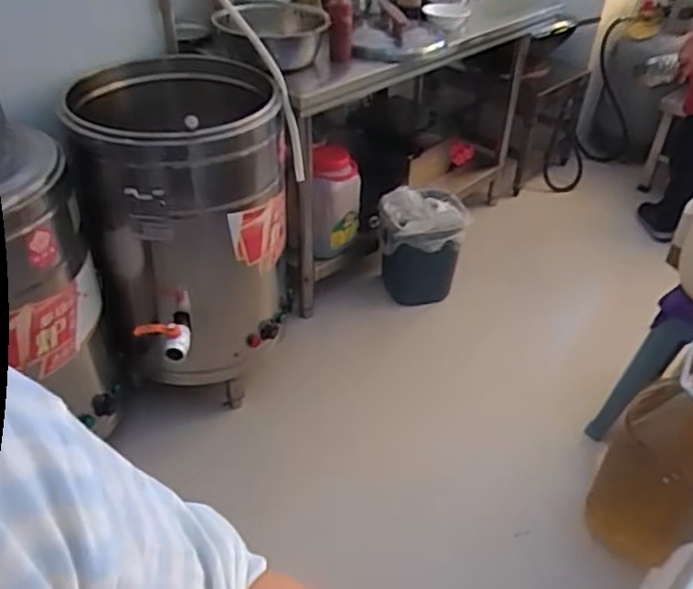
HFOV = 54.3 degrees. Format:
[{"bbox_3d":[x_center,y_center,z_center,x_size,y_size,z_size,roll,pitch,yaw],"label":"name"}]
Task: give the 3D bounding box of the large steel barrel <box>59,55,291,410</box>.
[{"bbox_3d":[-0.399,-0.164,1.693,0.462,0.684,0.525,-14,41,-21],"label":"large steel barrel"}]

